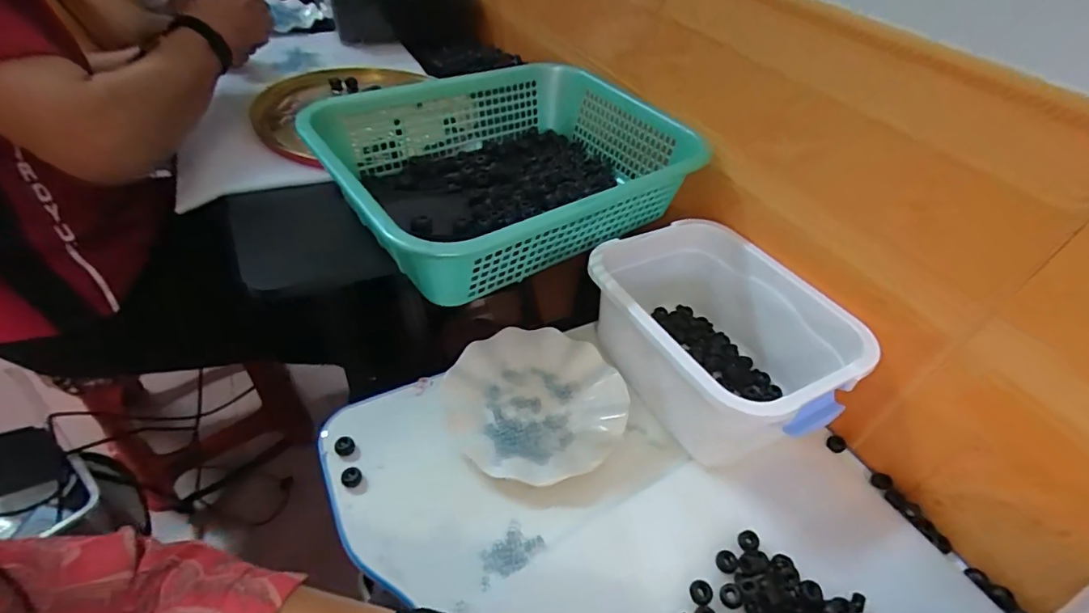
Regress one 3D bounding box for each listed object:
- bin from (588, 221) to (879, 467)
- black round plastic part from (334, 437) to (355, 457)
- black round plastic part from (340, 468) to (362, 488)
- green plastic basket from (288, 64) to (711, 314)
[{"bbox_3d":[0.171,0.032,0.533,0.184,0.121,0.254,-19,50,-24],"label":"bin"},{"bbox_3d":[-0.189,0.131,0.479,0.018,0.008,0.018,4,45,-4],"label":"black round plastic part"},{"bbox_3d":[-0.174,0.152,0.455,0.017,0.014,0.015,-17,50,-23],"label":"black round plastic part"},{"bbox_3d":[-0.041,-0.162,0.576,0.379,0.095,0.302,-25,53,-29],"label":"green plastic basket"}]

